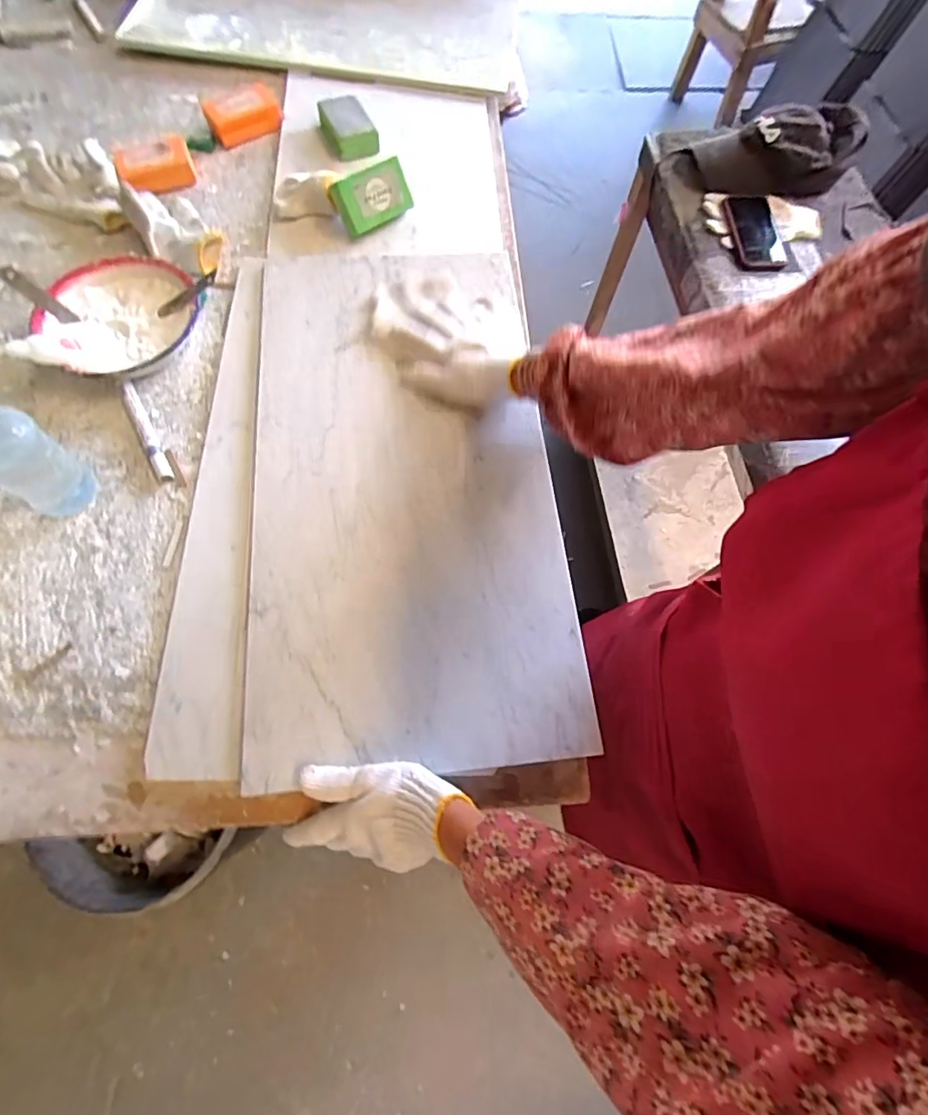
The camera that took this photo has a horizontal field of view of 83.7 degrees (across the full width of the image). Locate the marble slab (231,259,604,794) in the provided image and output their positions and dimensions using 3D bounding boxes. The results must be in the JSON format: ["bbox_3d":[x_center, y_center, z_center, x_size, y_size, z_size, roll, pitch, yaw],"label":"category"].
[{"bbox_3d":[-0.065,-0.098,0.547,0.297,0.025,0.595,-5,67,-5],"label":"marble slab"}]

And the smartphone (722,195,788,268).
[{"bbox_3d":[0.465,-0.518,0.825,0.086,0.013,0.144,-4,77,-8],"label":"smartphone"}]

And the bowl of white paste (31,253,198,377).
[{"bbox_3d":[-0.388,-0.274,0.586,0.162,0.041,0.168,1,70,-2],"label":"bowl of white paste"}]

